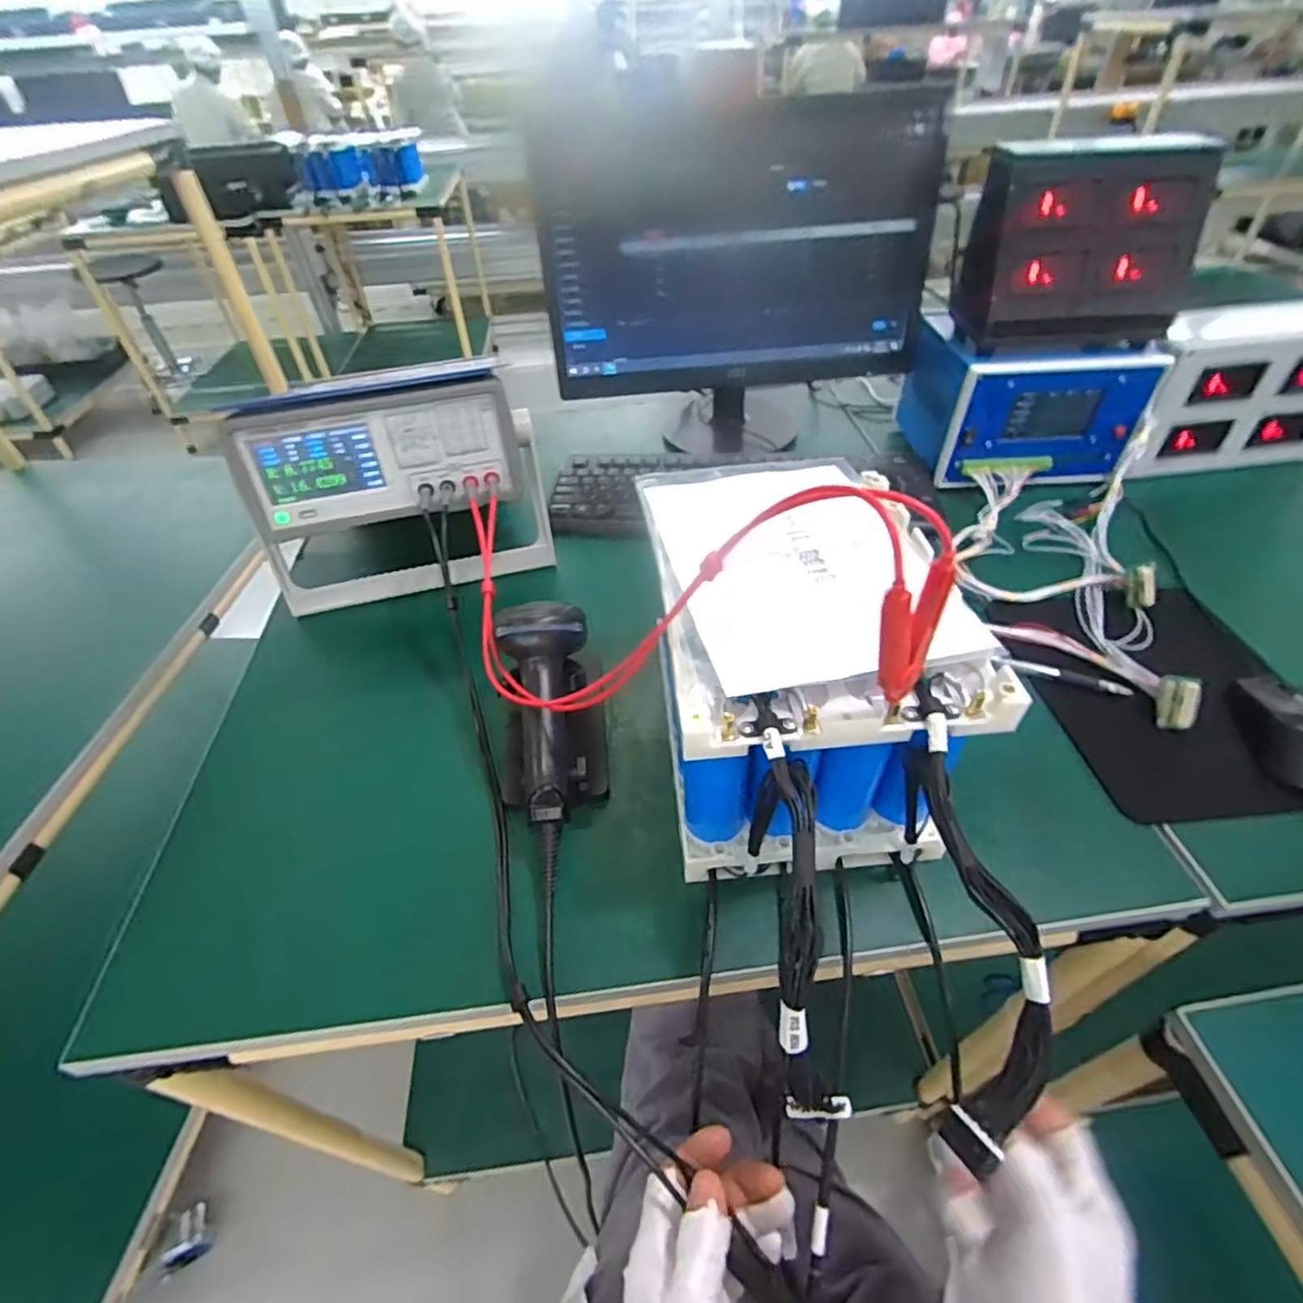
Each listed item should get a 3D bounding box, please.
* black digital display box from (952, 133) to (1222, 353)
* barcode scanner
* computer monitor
[{"bbox_3d":[0.425,-0.402,0.622,0.201,0.151,0.086,1,45,5],"label":"black digital display box"},{"bbox_3d":[-0.067,0.046,0.468,0.076,0.114,0.153,-7,45,-3],"label":"barcode scanner"},{"bbox_3d":[0.096,-0.441,0.786,0.439,0.340,0.163,-4,45,0],"label":"computer monitor"}]

